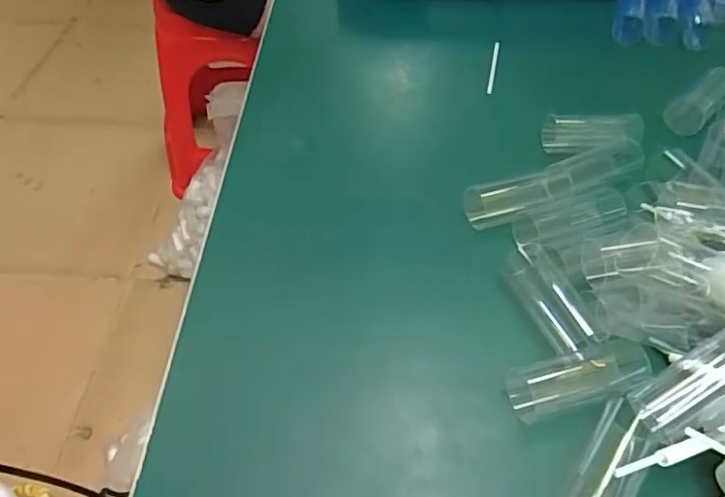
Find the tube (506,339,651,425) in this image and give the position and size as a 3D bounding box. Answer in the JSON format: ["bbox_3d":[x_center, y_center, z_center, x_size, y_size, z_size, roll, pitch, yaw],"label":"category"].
[{"bbox_3d":[0.081,0.049,0.209,0.051,0.016,0.017,-9,50,-10],"label":"tube"}]

